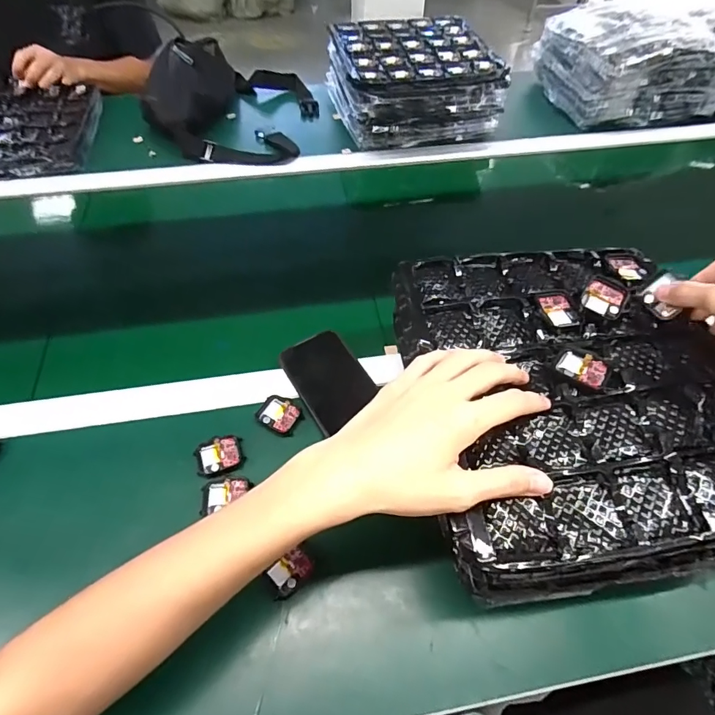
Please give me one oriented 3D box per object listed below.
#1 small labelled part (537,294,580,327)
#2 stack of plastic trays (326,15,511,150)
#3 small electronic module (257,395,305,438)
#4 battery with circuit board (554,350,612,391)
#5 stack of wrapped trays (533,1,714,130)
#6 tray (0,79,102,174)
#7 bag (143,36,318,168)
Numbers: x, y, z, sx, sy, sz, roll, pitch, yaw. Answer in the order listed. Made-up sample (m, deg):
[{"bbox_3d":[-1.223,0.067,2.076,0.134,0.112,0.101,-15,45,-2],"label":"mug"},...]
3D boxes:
[{"bbox_3d":[0.186,-0.045,0.419,0.031,0.008,0.039,-7,55,-6],"label":"small labelled part"},{"bbox_3d":[0.097,-0.529,0.861,0.274,0.117,0.281,-11,55,-9],"label":"stack of plastic trays"},{"bbox_3d":[-0.085,0.064,0.496,0.045,0.010,0.036,24,57,16],"label":"small electronic module"},{"bbox_3d":[0.190,0.009,0.378,0.041,0.004,0.032,31,59,20],"label":"battery with circuit board"},{"bbox_3d":[0.554,-0.598,0.911,0.306,0.133,0.246,-11,55,-9],"label":"stack of wrapped trays"},{"bbox_3d":[-0.641,-0.425,0.844,0.286,0.043,0.308,-13,55,-10],"label":"tray"},{"bbox_3d":[-0.233,-0.498,0.856,0.284,0.116,0.327,7,54,4],"label":"bag"}]

